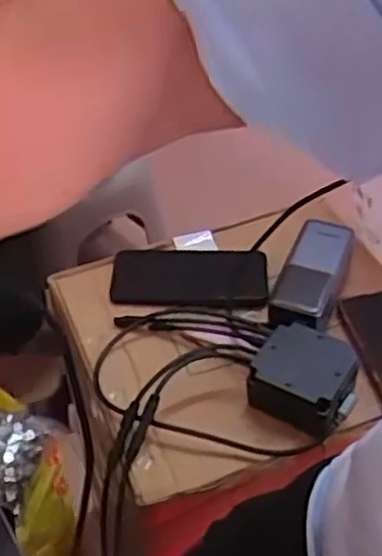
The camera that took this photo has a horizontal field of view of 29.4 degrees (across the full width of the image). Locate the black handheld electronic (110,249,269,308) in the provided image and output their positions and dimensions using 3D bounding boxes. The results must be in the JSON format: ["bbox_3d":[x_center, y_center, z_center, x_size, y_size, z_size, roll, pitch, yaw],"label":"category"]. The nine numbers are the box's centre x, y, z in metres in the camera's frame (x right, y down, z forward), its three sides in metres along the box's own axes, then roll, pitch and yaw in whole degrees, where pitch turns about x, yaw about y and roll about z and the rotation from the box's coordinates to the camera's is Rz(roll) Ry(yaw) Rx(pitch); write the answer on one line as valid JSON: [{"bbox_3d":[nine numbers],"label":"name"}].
[{"bbox_3d":[-0.001,-0.004,0.774,0.162,0.013,0.083,0,44,0],"label":"black handheld electronic"}]

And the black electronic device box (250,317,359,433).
[{"bbox_3d":[0.099,0.092,0.642,0.086,0.052,0.082,29,51,27],"label":"black electronic device box"}]

